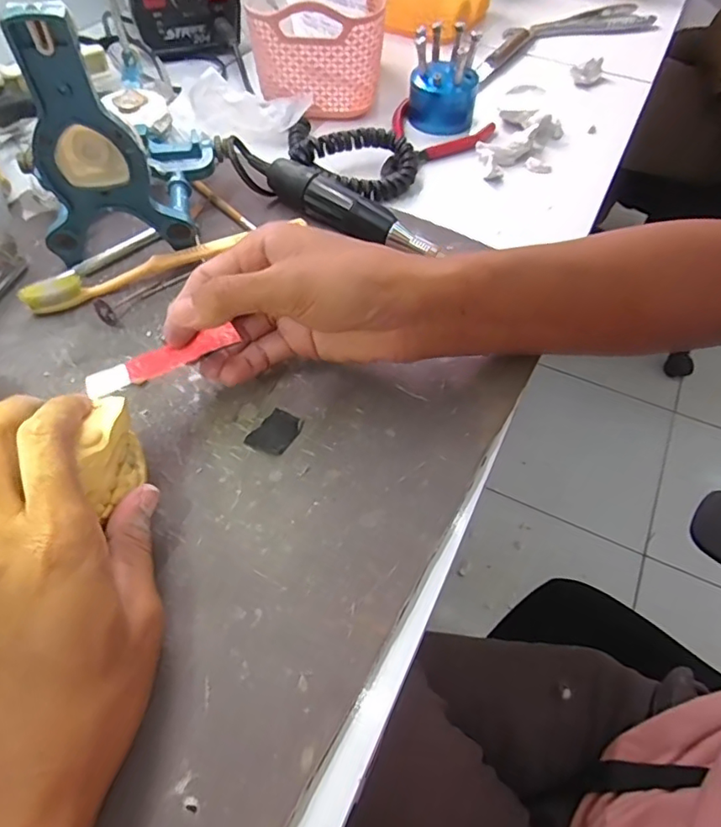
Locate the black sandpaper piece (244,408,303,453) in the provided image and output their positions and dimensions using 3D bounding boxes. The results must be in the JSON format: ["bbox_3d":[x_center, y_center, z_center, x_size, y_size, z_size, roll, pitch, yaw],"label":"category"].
[{"bbox_3d":[-0.045,0.010,0.298,0.021,0.004,0.028,29,57,19],"label":"black sandpaper piece"}]

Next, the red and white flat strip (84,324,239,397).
[{"bbox_3d":[-0.097,-0.027,0.273,0.073,0.004,0.020,-28,48,-15],"label":"red and white flat strip"}]

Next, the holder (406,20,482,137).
[{"bbox_3d":[0.073,-0.296,0.491,0.058,0.068,0.054,6,54,2],"label":"holder"}]

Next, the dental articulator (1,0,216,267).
[{"bbox_3d":[-0.158,-0.188,0.345,0.114,0.136,0.113,-11,55,-9],"label":"dental articulator"}]

